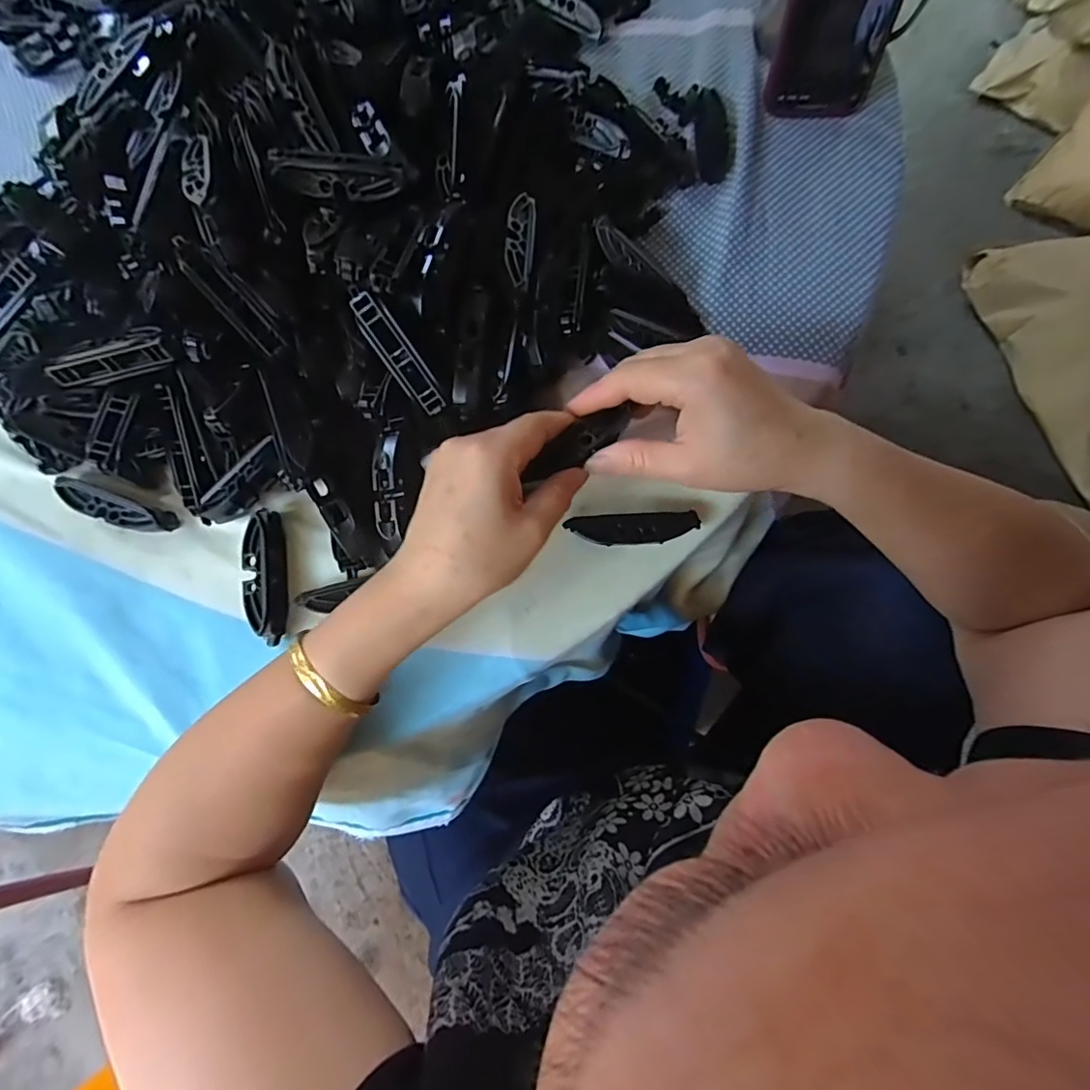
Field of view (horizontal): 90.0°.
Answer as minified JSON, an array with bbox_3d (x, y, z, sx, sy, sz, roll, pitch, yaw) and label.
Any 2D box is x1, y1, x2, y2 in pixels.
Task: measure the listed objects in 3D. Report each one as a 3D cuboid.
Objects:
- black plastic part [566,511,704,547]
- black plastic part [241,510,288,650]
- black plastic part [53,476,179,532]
[{"bbox_3d":[0.054,-0.010,0.334,0.079,0.018,0.018,-3,76,-1],"label":"black plastic part"},{"bbox_3d":[-0.170,0.019,0.329,0.021,0.018,0.078,-6,76,-2],"label":"black plastic part"},{"bbox_3d":[-0.270,-0.024,0.338,0.082,0.011,0.019,20,76,4],"label":"black plastic part"}]

